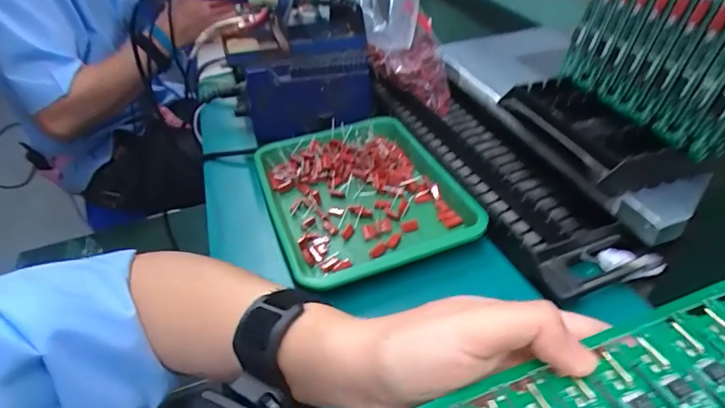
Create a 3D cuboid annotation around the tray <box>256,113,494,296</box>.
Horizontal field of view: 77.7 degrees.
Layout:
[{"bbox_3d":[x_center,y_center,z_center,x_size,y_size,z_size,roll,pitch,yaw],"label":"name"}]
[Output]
[{"bbox_3d":[-0.001,-0.011,0.430,0.168,0.026,0.212,-17,40,-12],"label":"tray"}]

